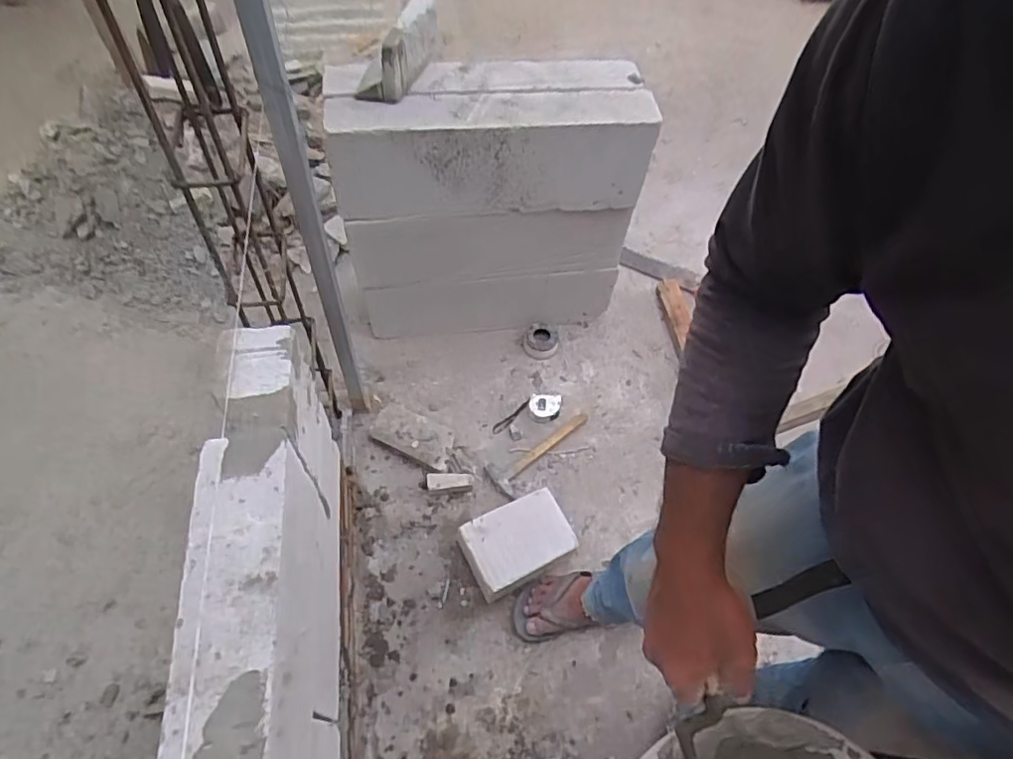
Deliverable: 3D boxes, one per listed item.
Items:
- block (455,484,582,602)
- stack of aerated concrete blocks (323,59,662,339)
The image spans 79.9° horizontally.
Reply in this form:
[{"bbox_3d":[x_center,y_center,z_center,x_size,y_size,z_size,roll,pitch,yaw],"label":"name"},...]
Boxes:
[{"bbox_3d":[0.021,0.323,1.206,0.203,0.119,0.151,-23,62,-18],"label":"block"},{"bbox_3d":[-0.038,-0.364,1.327,0.591,0.572,0.193,-1,57,-6],"label":"stack of aerated concrete blocks"}]

